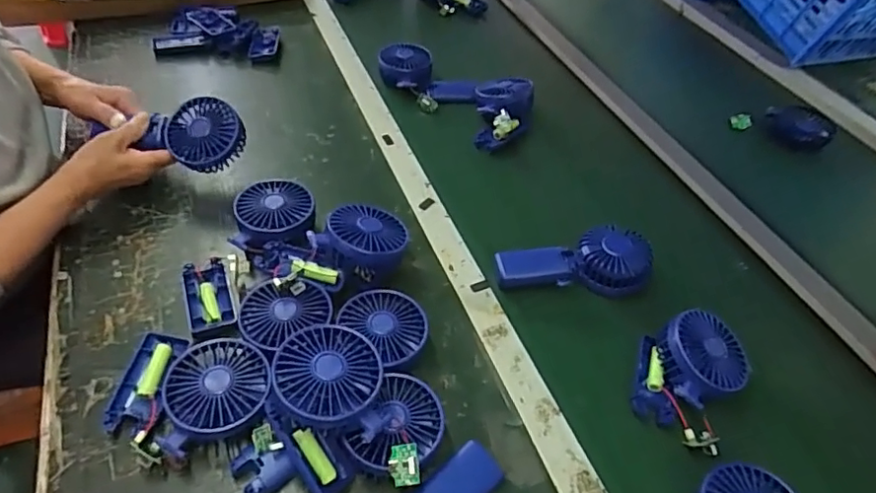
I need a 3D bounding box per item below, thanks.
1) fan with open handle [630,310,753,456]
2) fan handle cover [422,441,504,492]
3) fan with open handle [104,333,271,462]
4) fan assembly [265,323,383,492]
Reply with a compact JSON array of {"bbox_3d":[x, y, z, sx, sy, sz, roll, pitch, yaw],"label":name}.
[{"bbox_3d":[0.251,0.126,0.568,0.094,0.056,0.116,25,51,18],"label":"fan with open handle"},{"bbox_3d":[0.013,0.209,0.480,0.092,0.016,0.040,-35,58,-30],"label":"fan handle cover"},{"bbox_3d":[-0.220,0.133,0.509,0.139,0.042,0.107,8,48,4],"label":"fan with open handle"},{"bbox_3d":[-0.098,0.133,0.480,0.087,0.080,0.113,21,49,14],"label":"fan assembly"}]

